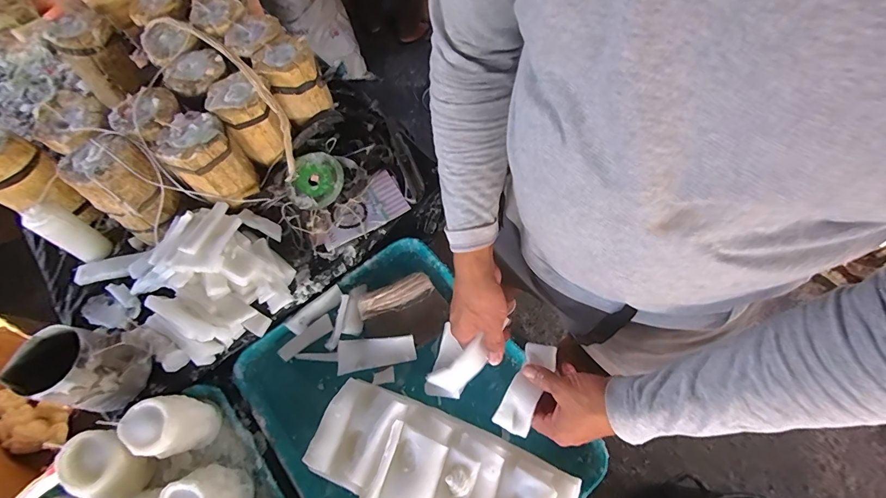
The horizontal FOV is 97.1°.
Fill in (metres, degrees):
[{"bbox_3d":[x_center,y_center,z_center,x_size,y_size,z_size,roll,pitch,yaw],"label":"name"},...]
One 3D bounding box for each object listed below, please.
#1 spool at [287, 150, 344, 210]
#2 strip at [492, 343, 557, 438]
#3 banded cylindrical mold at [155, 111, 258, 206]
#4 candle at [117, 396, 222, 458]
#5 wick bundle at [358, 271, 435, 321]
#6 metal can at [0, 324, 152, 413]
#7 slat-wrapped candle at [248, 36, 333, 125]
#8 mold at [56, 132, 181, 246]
[{"bbox_3d":[-0.202,-0.108,0.632,0.091,0.021,0.091,0,82,1],"label":"spool"},{"bbox_3d":[0.103,0.167,0.477,0.041,0.012,0.112,27,70,14],"label":"strip"},{"bbox_3d":[-0.350,-0.131,0.588,0.091,0.112,0.086,-1,64,2],"label":"banded cylindrical mold"},{"bbox_3d":[-0.342,0.225,0.498,0.066,0.093,0.065,-1,64,2],"label":"candle"},{"bbox_3d":[-0.074,0.074,0.608,0.117,0.007,0.042,-24,88,-12],"label":"wick bundle"},{"bbox_3d":[-0.444,0.147,0.487,0.101,0.097,0.090,14,65,8],"label":"metal can"},{"bbox_3d":[-0.249,-0.279,0.647,0.084,0.099,0.090,-33,67,-13],"label":"slat-wrapped candle"},{"bbox_3d":[-0.461,-0.091,0.573,0.094,0.125,0.097,34,70,17],"label":"mold"}]

